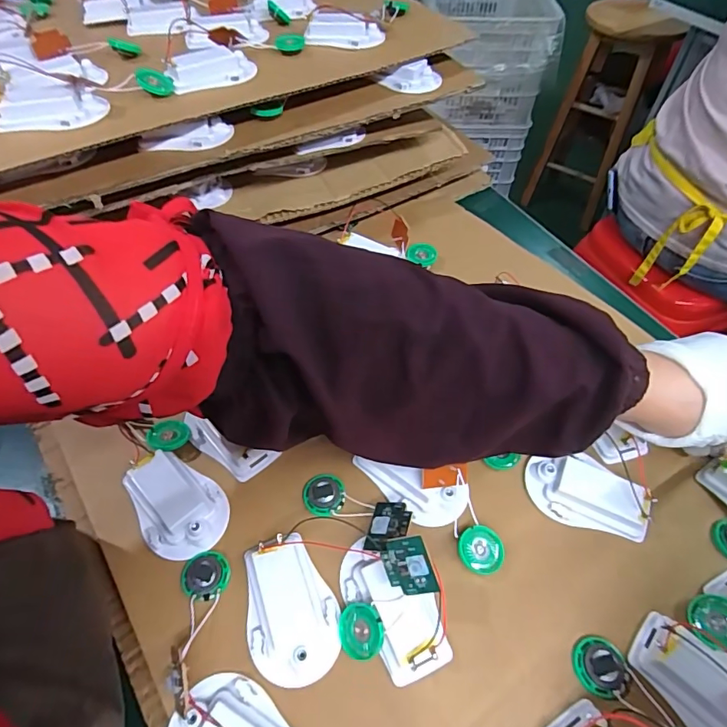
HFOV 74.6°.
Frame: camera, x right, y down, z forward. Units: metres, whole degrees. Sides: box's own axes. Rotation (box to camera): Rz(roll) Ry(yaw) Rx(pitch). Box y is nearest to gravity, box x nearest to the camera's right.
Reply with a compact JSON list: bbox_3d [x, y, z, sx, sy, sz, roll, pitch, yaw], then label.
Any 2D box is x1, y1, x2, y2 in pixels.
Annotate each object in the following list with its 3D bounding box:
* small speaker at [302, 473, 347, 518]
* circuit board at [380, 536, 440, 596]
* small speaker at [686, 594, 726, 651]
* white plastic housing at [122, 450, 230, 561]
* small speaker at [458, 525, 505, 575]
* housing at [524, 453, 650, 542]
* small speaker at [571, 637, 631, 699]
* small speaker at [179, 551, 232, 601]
[{"bbox_3d":[-0.027,0.088,0.321,0.028,0.008,0.027,-2,57,3],"label":"small speaker"},{"bbox_3d":[0.023,0.112,0.261,0.028,0.005,0.031,-19,87,25],"label":"circuit board"},{"bbox_3d":[0.204,0.148,0.274,0.029,0.011,0.029,-18,41,17],"label":"small speaker"},{"bbox_3d":[-0.123,0.092,0.314,0.051,0.019,0.070,-40,63,-19],"label":"white plastic housing"},{"bbox_3d":[0.074,0.118,0.301,0.028,0.010,0.026,-1,56,1],"label":"small speaker"},{"bbox_3d":[0.148,0.087,0.318,0.073,0.018,0.041,11,59,11],"label":"housing"},{"bbox_3d":[0.131,0.167,0.264,0.027,0.008,0.029,2,58,6],"label":"small speaker"},{"bbox_3d":[-0.097,0.129,0.293,0.028,0.008,0.027,-2,57,3],"label":"small speaker"}]

